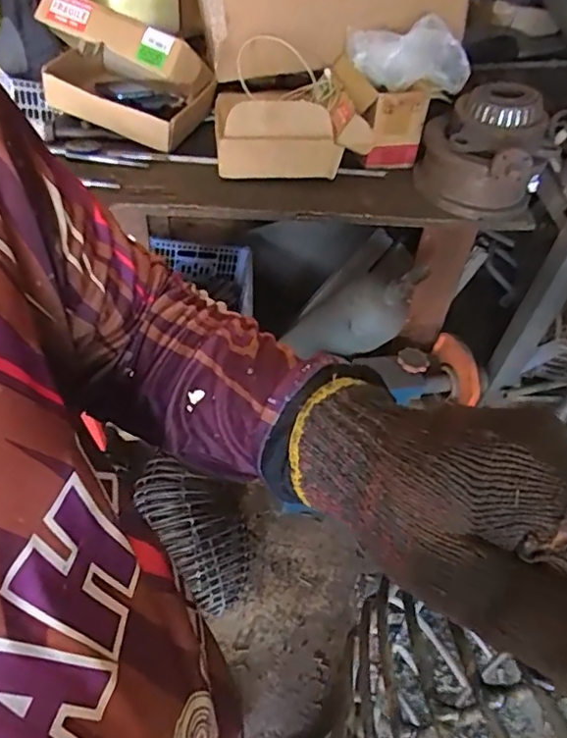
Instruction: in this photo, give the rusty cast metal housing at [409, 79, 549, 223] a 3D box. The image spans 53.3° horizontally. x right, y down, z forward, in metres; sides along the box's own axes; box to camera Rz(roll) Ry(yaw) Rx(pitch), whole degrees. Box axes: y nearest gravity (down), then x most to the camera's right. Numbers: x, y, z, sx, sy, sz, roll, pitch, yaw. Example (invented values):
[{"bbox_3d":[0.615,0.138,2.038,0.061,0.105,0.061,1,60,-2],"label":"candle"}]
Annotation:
[{"bbox_3d":[0.357,-0.394,1.028,0.223,0.179,0.178,26,51,15],"label":"rusty cast metal housing"}]

